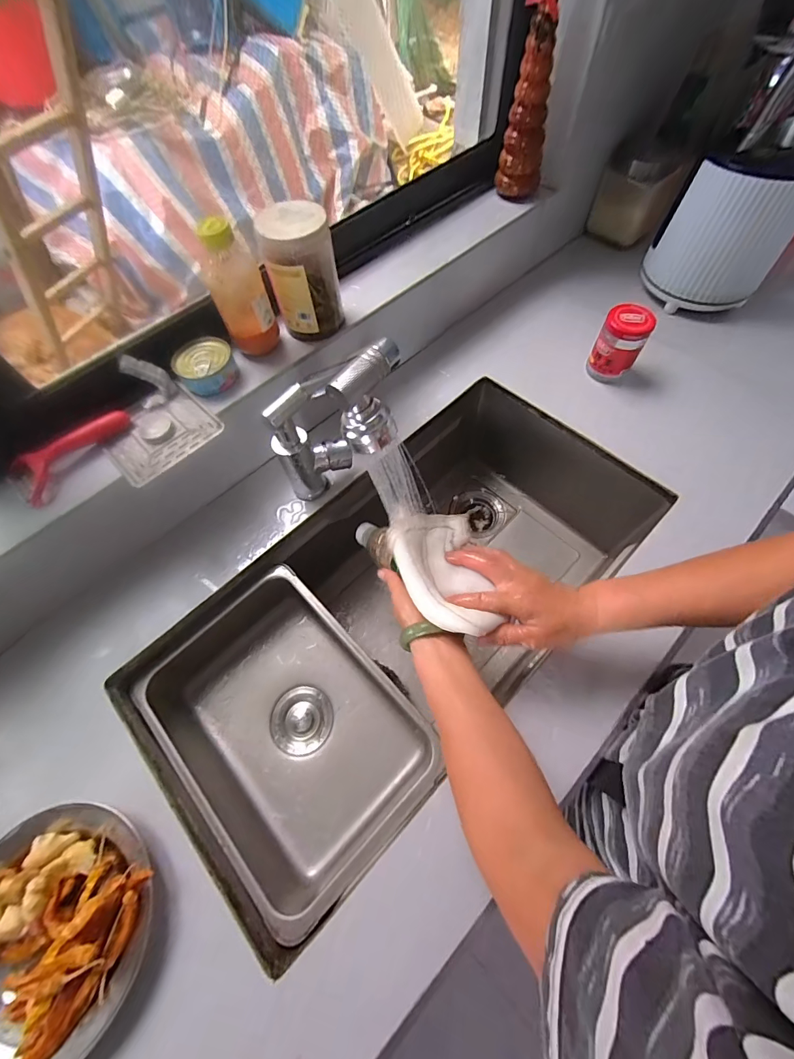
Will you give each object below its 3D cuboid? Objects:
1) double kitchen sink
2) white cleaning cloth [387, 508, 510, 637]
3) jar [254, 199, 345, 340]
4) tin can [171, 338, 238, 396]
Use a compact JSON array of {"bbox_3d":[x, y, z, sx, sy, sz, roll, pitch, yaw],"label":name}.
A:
[{"bbox_3d":[0.023,0.111,0.618,0.714,0.208,0.355,-42,68,-17],"label":"double kitchen sink"},{"bbox_3d":[0.048,0.028,0.456,0.102,0.047,0.199,-6,37,0],"label":"white cleaning cloth"},{"bbox_3d":[-0.120,-0.319,0.504,0.090,0.124,0.070,-17,63,-6],"label":"jar"},{"bbox_3d":[-0.244,-0.208,0.513,0.070,0.029,0.073,-19,64,-7],"label":"tin can"}]

